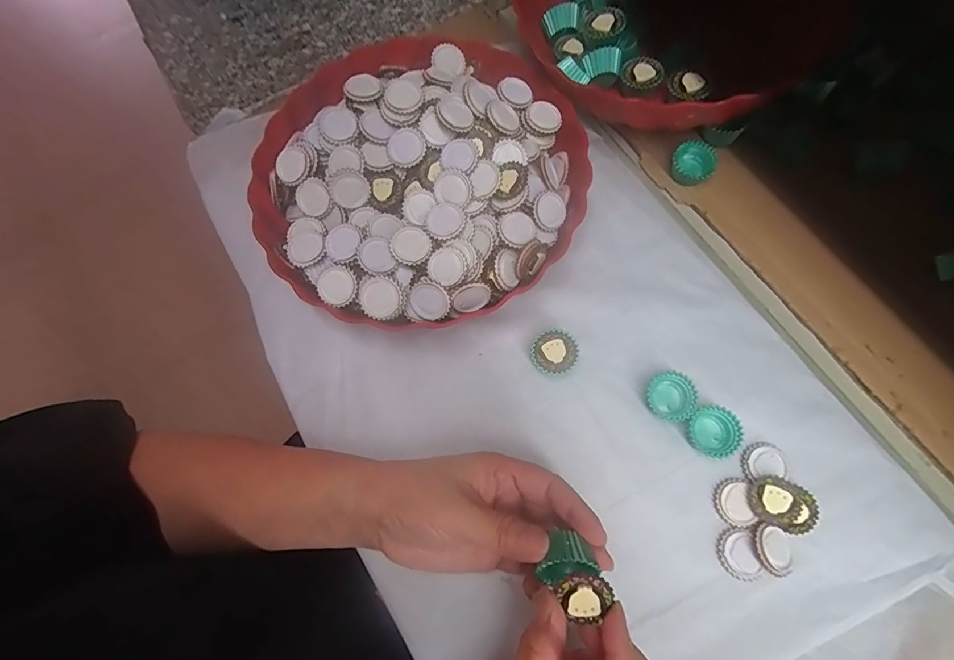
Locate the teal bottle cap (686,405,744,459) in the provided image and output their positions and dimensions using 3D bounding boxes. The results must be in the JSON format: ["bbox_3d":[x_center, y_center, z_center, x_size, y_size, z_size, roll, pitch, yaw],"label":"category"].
[{"bbox_3d":[0.155,0.067,0.286,0.030,0.013,0.033,-1,72,2],"label":"teal bottle cap"}]

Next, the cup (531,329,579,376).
[{"bbox_3d":[0.054,0.016,0.309,0.030,0.016,0.031,-1,72,2],"label":"cup"}]

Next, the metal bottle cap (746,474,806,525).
[{"bbox_3d":[0.186,0.106,0.271,0.030,0.011,0.028,-1,72,2],"label":"metal bottle cap"}]

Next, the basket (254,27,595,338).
[{"bbox_3d":[-0.041,-0.112,0.330,0.234,0.061,0.223,-1,72,2],"label":"basket"}]

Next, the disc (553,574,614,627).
[{"bbox_3d":[0.053,0.131,0.212,0.025,0.004,0.028,-26,96,7],"label":"disc"}]

